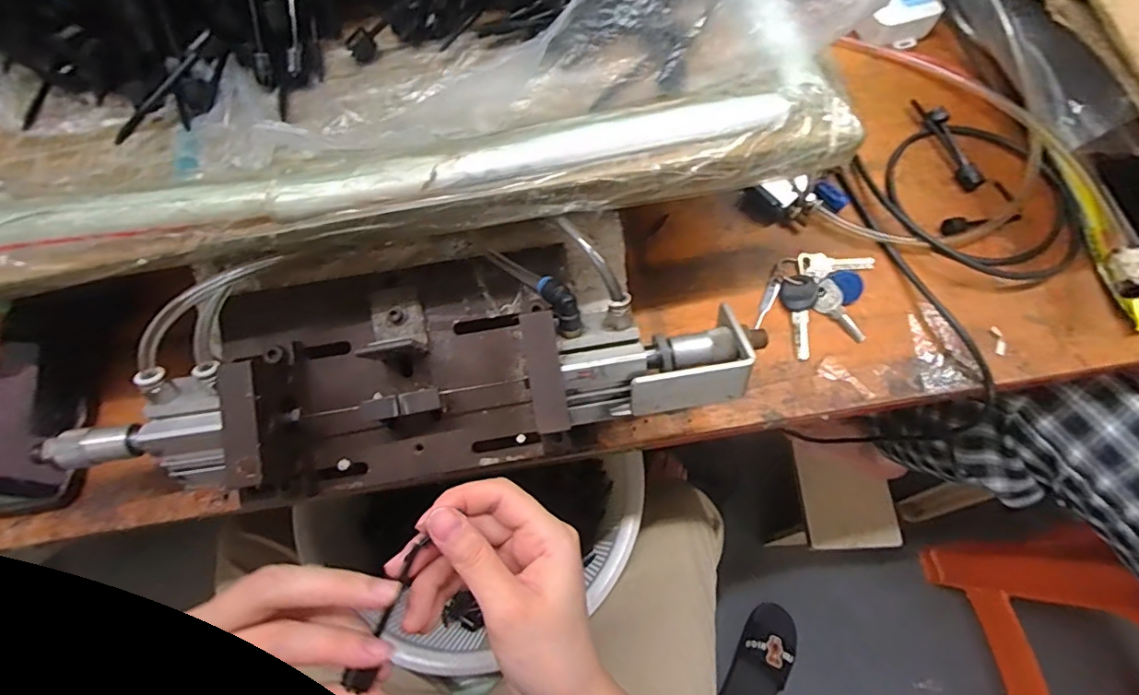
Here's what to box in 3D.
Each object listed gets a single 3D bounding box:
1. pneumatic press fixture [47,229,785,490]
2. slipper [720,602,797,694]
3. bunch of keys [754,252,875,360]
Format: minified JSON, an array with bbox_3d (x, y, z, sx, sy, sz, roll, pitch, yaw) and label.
[{"bbox_3d":[-0.087,-0.004,0.360,0.394,0.095,0.152,-10,68,-2],"label":"pneumatic press fixture"},{"bbox_3d":[0.331,0.573,0.947,0.088,0.068,0.234,26,70,11],"label":"slipper"},{"bbox_3d":[0.196,-0.039,0.430,0.078,0.011,0.095,17,69,8],"label":"bunch of keys"}]

